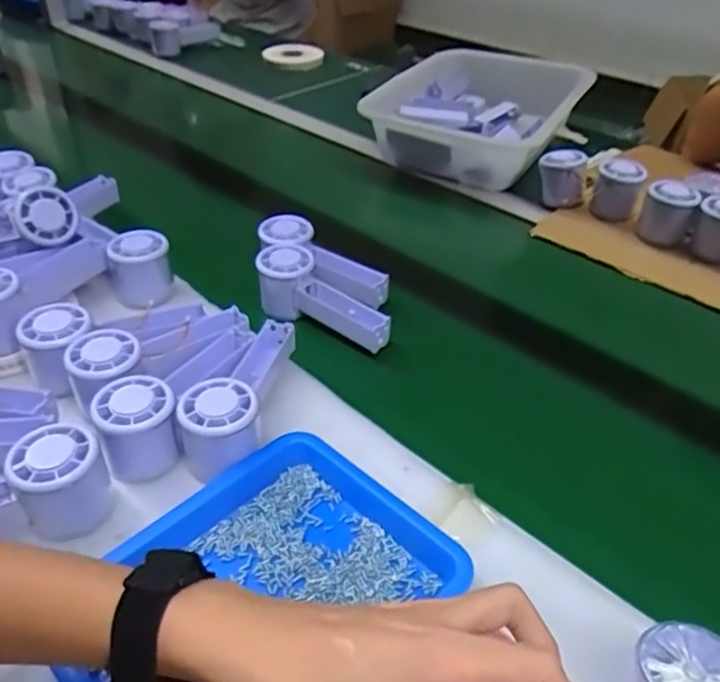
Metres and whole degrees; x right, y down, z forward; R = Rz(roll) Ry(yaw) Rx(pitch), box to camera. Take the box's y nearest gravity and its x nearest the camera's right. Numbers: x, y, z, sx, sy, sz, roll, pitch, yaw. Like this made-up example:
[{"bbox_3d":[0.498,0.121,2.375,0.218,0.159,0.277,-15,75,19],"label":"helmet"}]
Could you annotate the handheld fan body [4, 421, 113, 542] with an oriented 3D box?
[{"bbox_3d":[-0.204,0.097,0.450,0.056,0.061,0.050,-29,48,-32],"label":"handheld fan body"}]

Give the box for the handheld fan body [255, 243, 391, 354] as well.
[{"bbox_3d":[-0.037,-0.037,0.657,0.153,0.061,0.048,33,47,16],"label":"handheld fan body"}]

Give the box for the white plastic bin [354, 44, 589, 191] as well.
[{"bbox_3d":[0.182,-0.337,0.976,0.252,0.091,0.331,19,42,21],"label":"white plastic bin"}]

